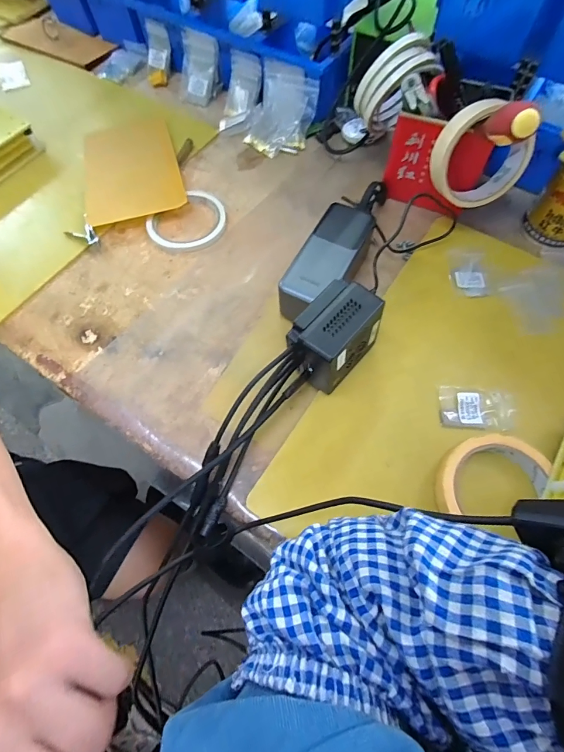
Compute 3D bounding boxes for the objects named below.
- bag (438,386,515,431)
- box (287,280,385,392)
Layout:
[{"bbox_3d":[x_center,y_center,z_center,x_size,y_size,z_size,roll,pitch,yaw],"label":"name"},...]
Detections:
[{"bbox_3d":[0.181,0.029,0.350,0.065,0.006,0.039,5,66,4],"label":"bag"},{"bbox_3d":[0.047,-0.033,0.347,0.052,0.076,0.080,37,72,17],"label":"box"}]

